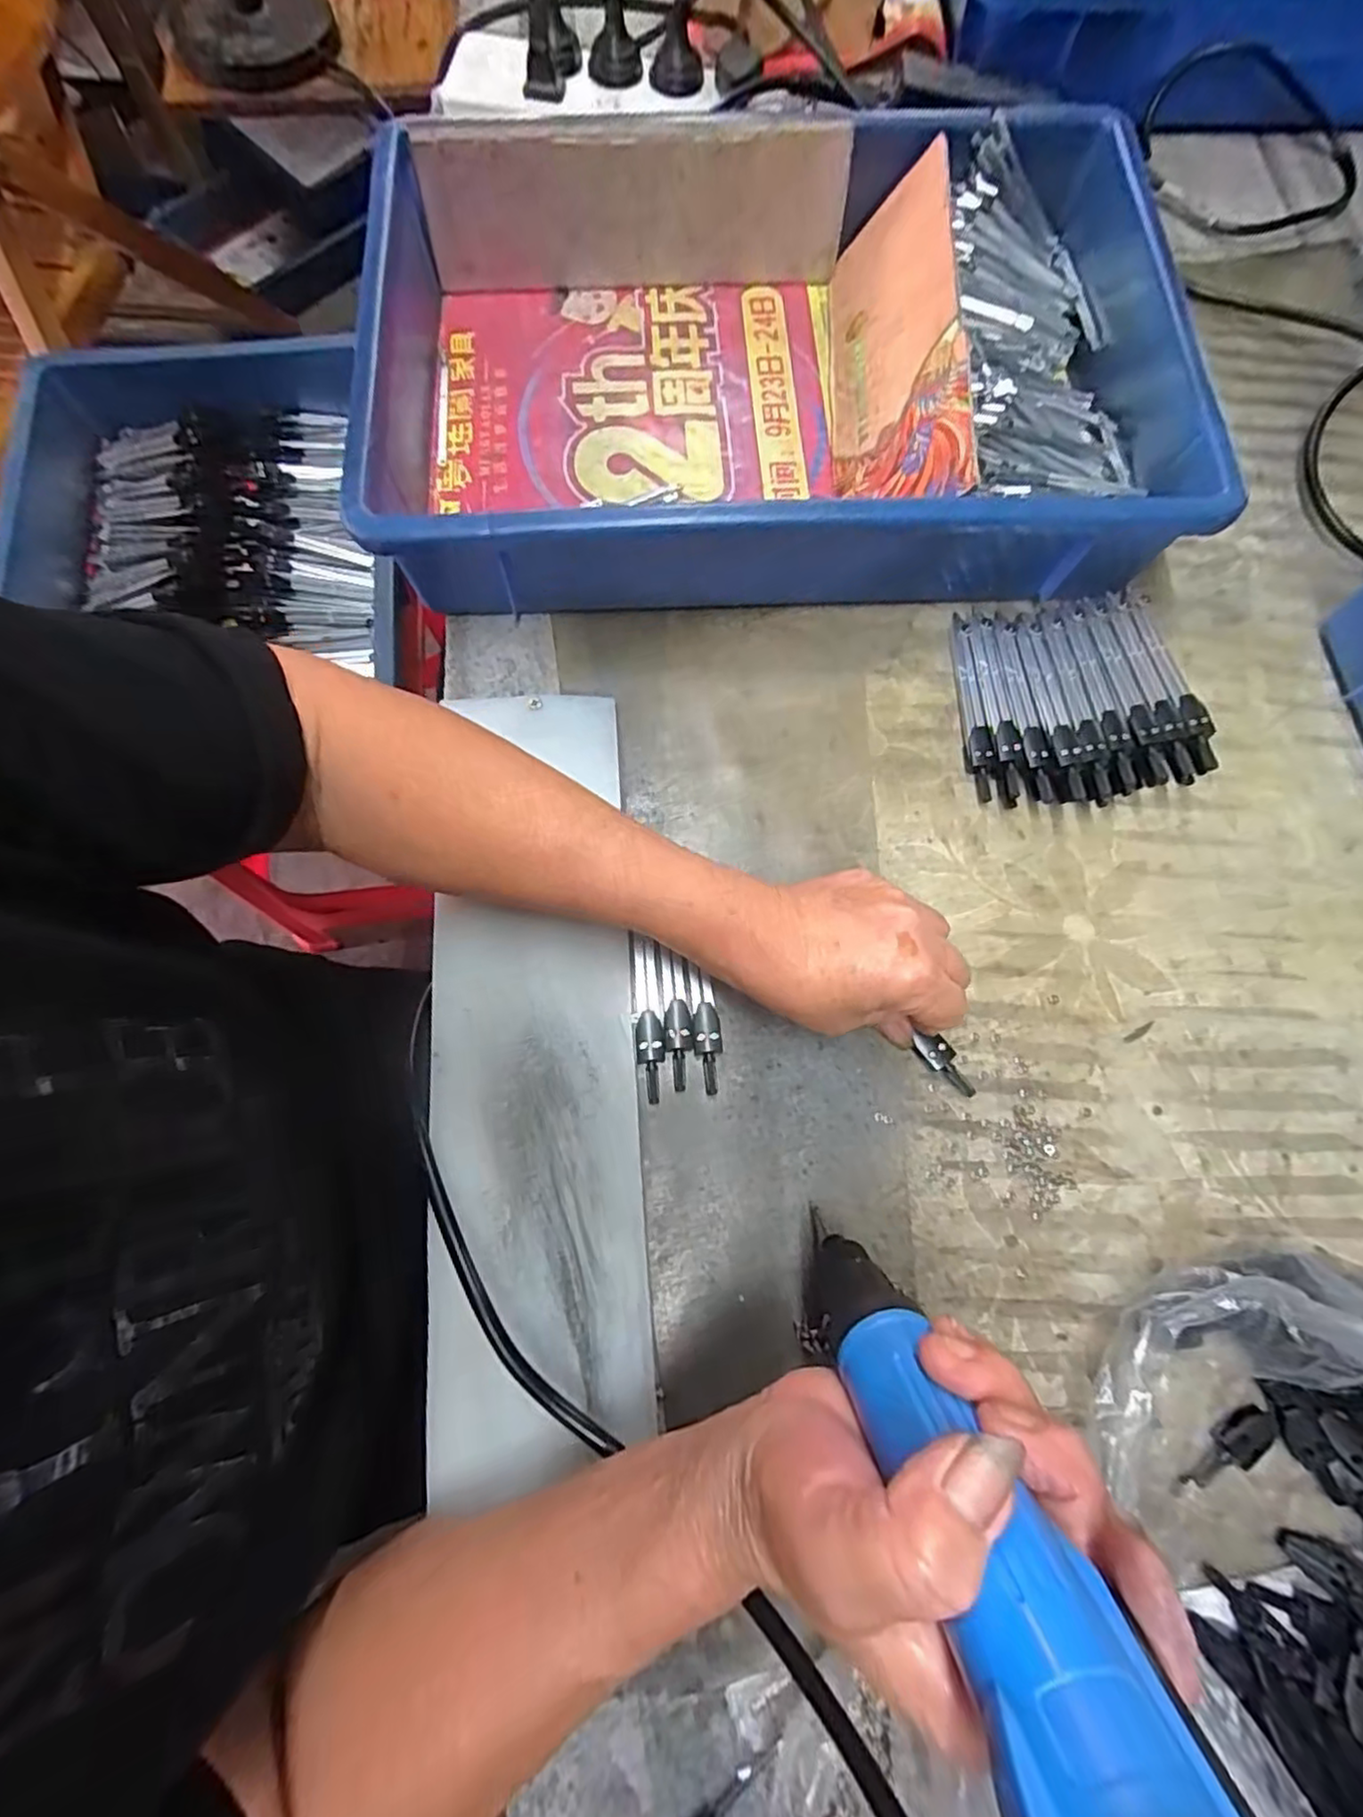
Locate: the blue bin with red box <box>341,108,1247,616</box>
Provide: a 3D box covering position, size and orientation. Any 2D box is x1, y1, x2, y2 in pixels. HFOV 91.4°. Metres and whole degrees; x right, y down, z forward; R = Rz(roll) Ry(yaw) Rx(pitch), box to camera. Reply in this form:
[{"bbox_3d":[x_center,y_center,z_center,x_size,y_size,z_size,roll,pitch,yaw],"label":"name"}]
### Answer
[{"bbox_3d":[0.052,-0.298,0.369,0.424,0.078,0.262,-3,76,-2],"label":"blue bin with red box"}]

